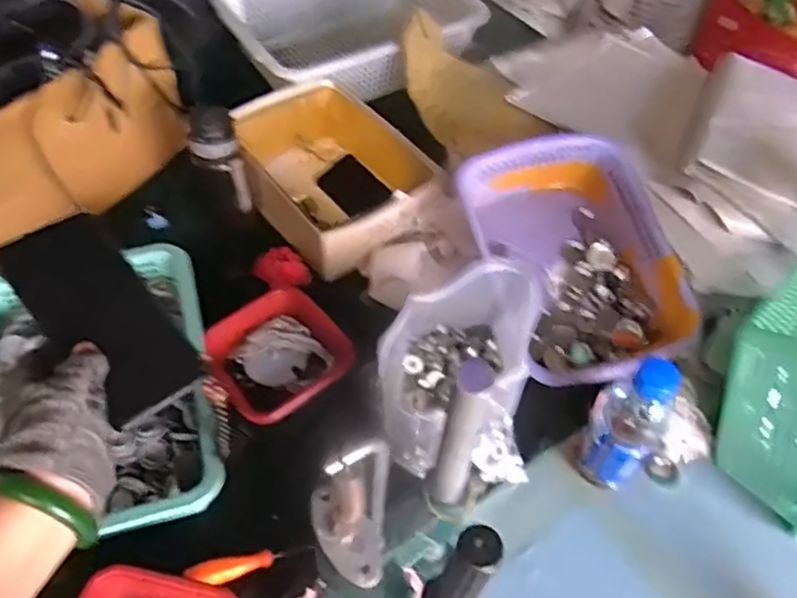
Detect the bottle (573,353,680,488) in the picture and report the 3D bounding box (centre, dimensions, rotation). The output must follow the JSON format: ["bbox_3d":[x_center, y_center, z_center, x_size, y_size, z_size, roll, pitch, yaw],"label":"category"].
[{"bbox_3d":[0.253,0.131,0.724,0.075,0.209,0.085,34,58,23],"label":"bottle"}]

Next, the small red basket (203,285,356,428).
[{"bbox_3d":[-0.151,0.079,0.833,0.155,0.071,0.147,-31,60,-25],"label":"small red basket"}]

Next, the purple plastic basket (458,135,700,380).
[{"bbox_3d":[0.228,-0.054,0.908,0.258,0.110,0.338,-20,74,-13],"label":"purple plastic basket"}]

